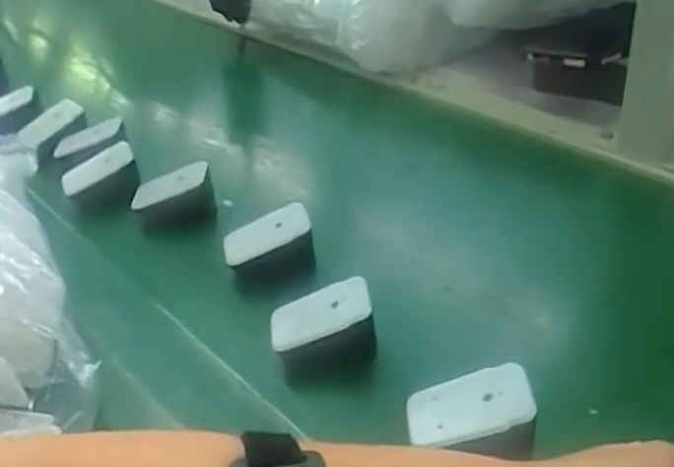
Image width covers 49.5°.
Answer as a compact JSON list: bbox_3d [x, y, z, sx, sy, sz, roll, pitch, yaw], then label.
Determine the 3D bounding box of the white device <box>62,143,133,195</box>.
[{"bbox_3d":[-0.217,-0.058,0.661,0.075,0.020,0.011,-27,28,13],"label":"white device"}]

